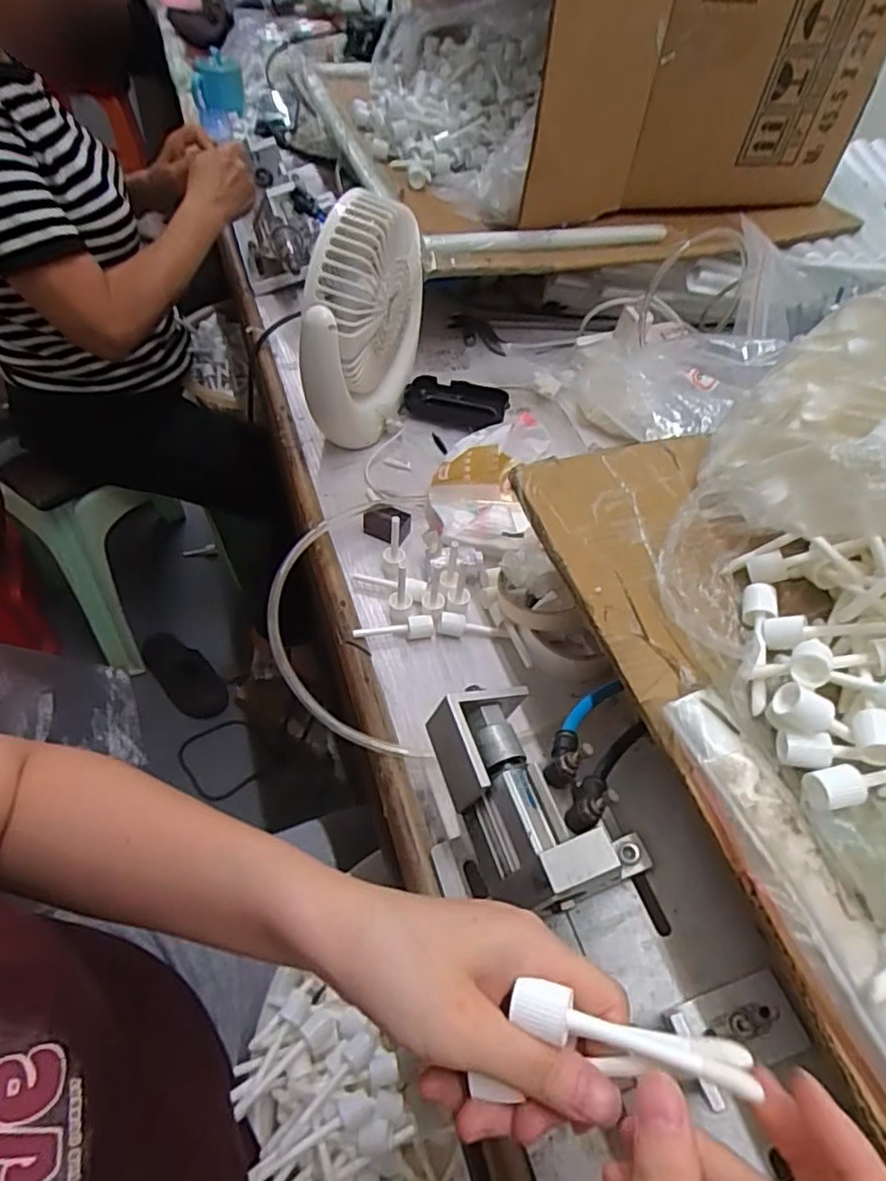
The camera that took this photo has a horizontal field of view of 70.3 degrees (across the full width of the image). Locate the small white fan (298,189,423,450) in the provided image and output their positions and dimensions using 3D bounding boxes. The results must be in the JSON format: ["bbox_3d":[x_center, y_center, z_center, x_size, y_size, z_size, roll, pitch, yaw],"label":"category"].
[{"bbox_3d":[-0.078,-0.255,0.601,0.075,0.207,0.179,13,52,6],"label":"small white fan"}]

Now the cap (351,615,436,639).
[{"bbox_3d":[-0.040,0.033,0.512,0.064,0.015,0.015,-6,53,-9],"label":"cap"}]

